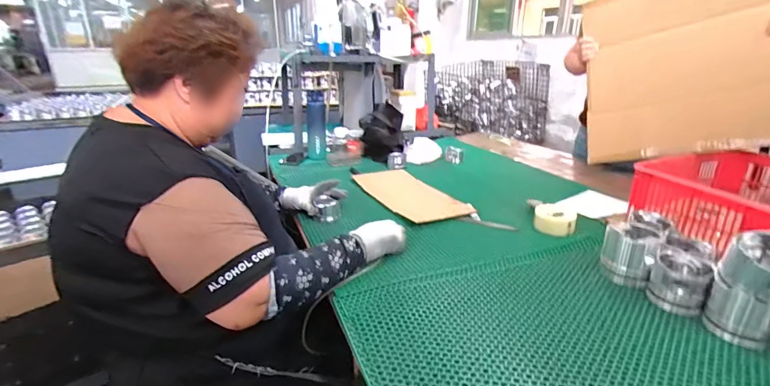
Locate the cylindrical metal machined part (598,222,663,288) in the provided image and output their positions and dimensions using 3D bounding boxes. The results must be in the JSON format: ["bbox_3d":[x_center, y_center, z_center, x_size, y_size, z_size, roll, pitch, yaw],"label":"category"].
[{"bbox_3d":[0.490,0.118,0.781,0.092,0.096,0.088,13,25,32],"label":"cylindrical metal machined part"}]

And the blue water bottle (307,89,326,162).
[{"bbox_3d":[-0.267,-0.264,1.509,0.075,0.260,0.062,-6,22,-13],"label":"blue water bottle"}]

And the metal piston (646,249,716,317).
[{"bbox_3d":[0.530,0.155,0.699,0.082,0.078,0.082,15,26,36],"label":"metal piston"}]

